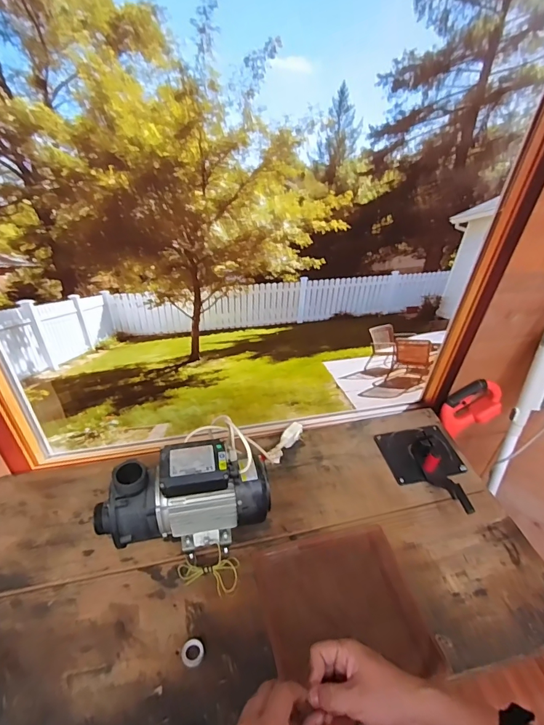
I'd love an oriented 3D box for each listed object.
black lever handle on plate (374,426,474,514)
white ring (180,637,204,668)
[{"bbox_3d":[0.406,0.260,0.989,0.191,0.079,0.275,-7,40,-14],"label":"black lever handle on plate"},{"bbox_3d":[-0.135,0.494,0.675,0.039,0.006,0.040,3,38,-2],"label":"white ring"}]

